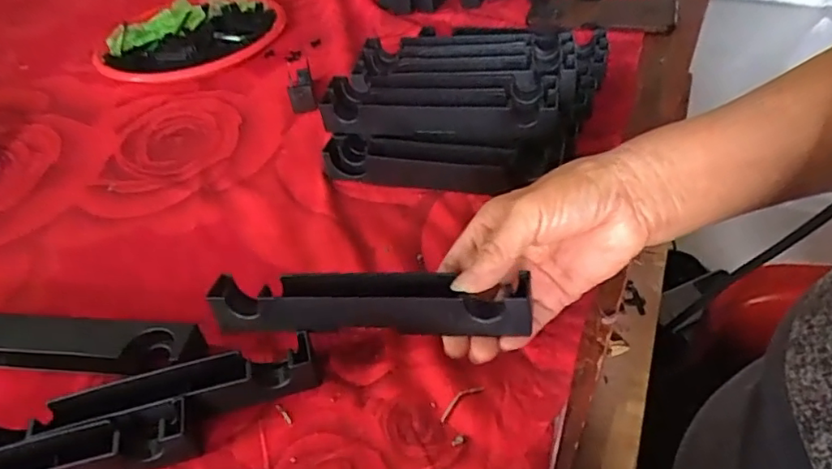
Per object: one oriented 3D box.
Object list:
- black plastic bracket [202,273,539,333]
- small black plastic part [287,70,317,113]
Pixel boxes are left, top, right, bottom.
[{"bbox_3d":[-0.033,0.040,0.352,0.192,0.029,0.027,-1,43,14],"label":"black plastic bracket"},{"bbox_3d":[-0.119,-0.148,0.605,0.025,0.032,0.036,-13,44,-7],"label":"small black plastic part"}]

